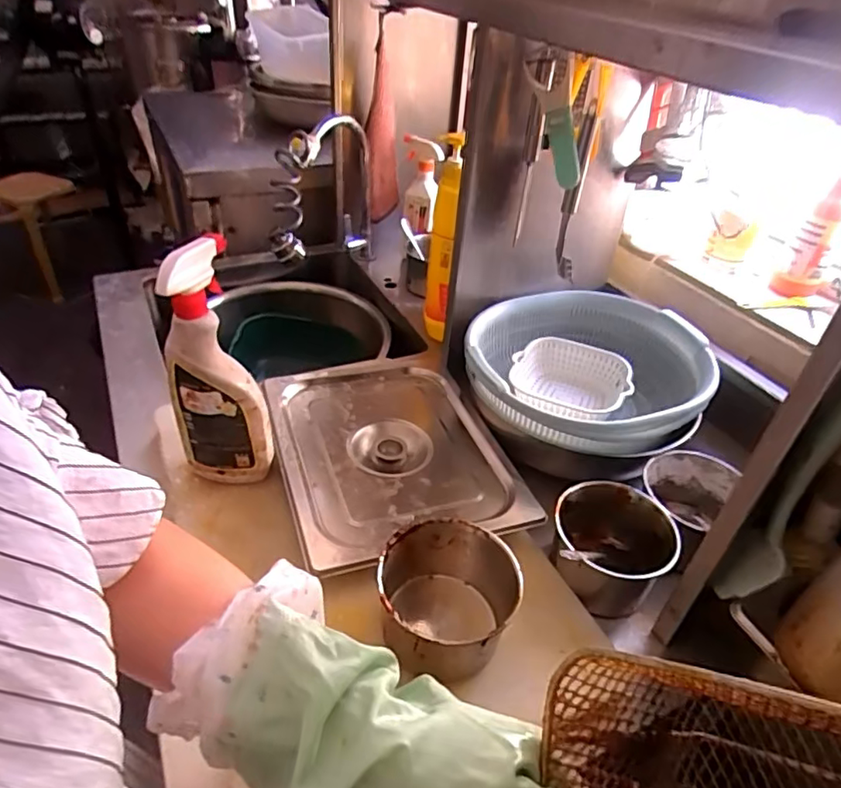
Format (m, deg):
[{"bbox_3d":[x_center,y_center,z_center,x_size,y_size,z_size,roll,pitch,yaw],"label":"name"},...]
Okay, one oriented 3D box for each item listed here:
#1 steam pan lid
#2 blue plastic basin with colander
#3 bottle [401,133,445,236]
[{"bbox_3d":[-0.042,0.061,0.716,0.259,0.034,0.328,-11,41,-19],"label":"steam pan lid"},{"bbox_3d":[0.213,-0.021,0.782,0.299,0.111,0.284,3,39,-2],"label":"blue plastic basin with colander"},{"bbox_3d":[0.003,-0.408,1.138,0.070,0.181,0.052,3,11,-2],"label":"bottle"}]

